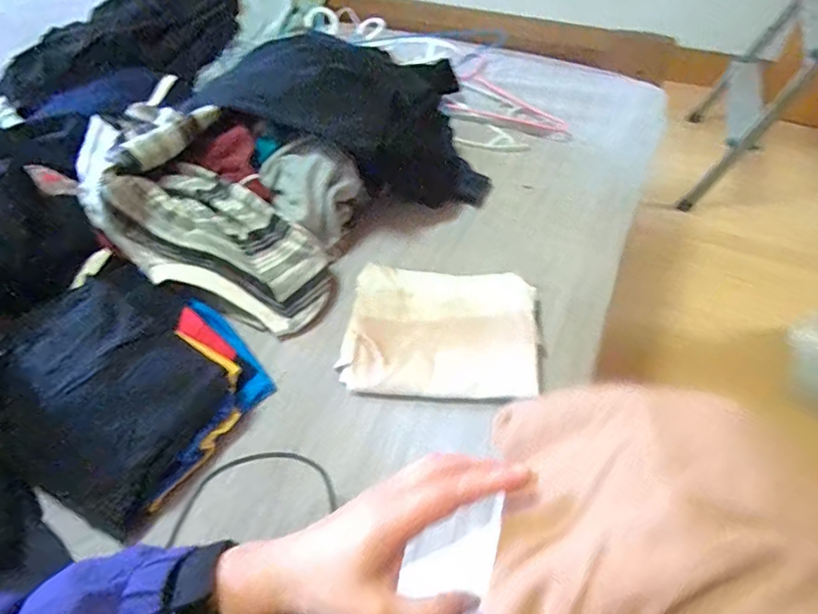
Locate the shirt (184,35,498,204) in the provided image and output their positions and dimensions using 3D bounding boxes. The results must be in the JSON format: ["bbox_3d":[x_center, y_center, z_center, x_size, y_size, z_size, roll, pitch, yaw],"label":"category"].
[{"bbox_3d":[-0.086,-0.334,0.869,0.391,0.197,0.302,-9,53,-4],"label":"shirt"}]

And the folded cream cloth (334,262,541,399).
[{"bbox_3d":[0.044,0.027,0.703,0.251,0.029,0.183,2,53,4],"label":"folded cream cloth"}]

